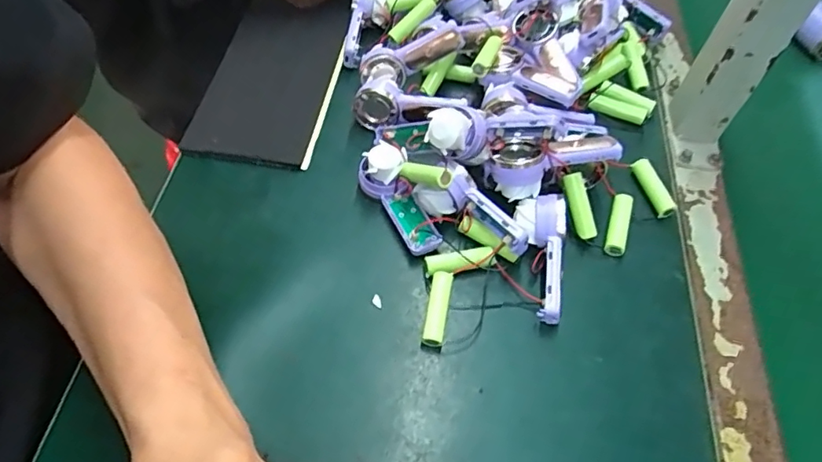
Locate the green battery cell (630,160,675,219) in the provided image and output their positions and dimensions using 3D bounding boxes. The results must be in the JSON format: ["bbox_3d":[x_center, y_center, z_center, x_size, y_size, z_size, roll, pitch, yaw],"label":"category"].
[{"bbox_3d":[0.191,-0.033,0.440,0.013,0.015,0.051,-10,57,-9],"label":"green battery cell"}]

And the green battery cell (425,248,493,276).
[{"bbox_3d":[0.035,0.022,0.395,0.048,0.014,0.017,-14,58,-12],"label":"green battery cell"}]

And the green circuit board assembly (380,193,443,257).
[{"bbox_3d":[0.000,-0.005,0.412,0.023,0.016,0.054,-21,60,-16],"label":"green circuit board assembly"}]

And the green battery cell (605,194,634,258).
[{"bbox_3d":[0.157,-0.005,0.421,0.015,0.013,0.050,18,57,9],"label":"green battery cell"}]

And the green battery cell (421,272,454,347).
[{"bbox_3d":[0.019,0.053,0.380,0.014,0.013,0.052,10,57,4],"label":"green battery cell"}]

